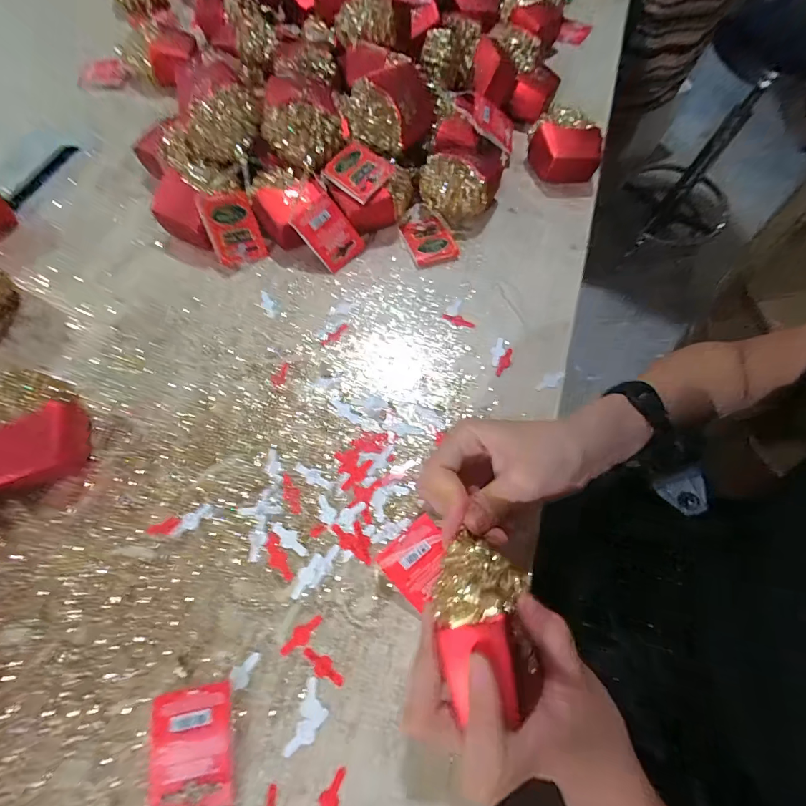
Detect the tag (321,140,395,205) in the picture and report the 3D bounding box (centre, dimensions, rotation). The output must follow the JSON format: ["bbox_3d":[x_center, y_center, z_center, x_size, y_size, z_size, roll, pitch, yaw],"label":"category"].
[{"bbox_3d":[-0.043,-0.220,0.379,0.058,0.010,0.045,40,91,15],"label":"tag"}]

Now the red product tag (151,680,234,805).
[{"bbox_3d":[-0.120,0.196,0.227,0.042,0.004,0.057,-10,65,-7],"label":"red product tag"}]

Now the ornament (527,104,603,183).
[{"bbox_3d":[0.177,-0.279,0.442,0.070,0.051,0.057,-5,65,-5],"label":"ornament"}]

